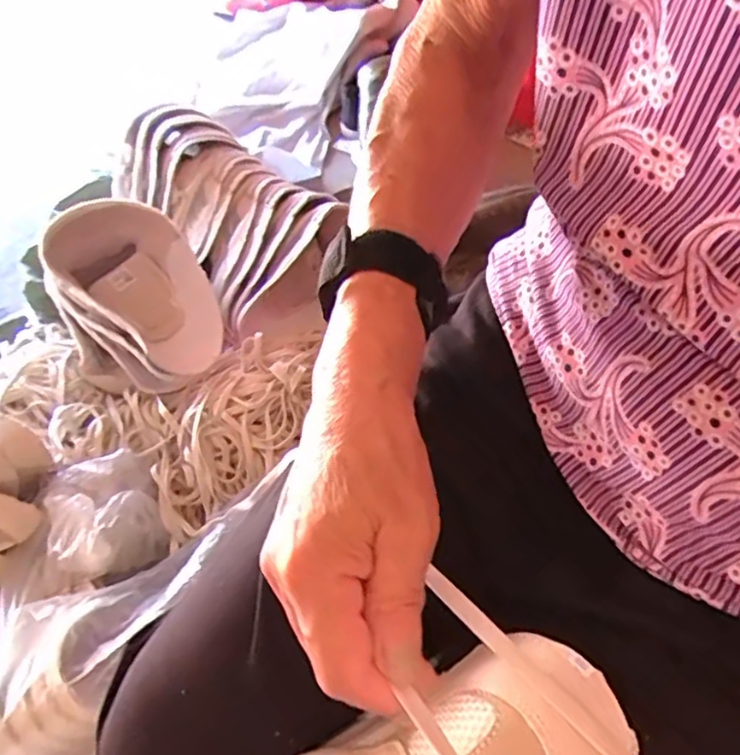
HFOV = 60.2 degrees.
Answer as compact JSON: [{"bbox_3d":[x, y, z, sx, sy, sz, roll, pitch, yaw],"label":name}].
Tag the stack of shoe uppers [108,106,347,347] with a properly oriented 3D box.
[{"bbox_3d":[-0.182,-0.224,0.837,0.205,0.098,0.400,-35,80,-16],"label":"stack of shoe uppers"}]

